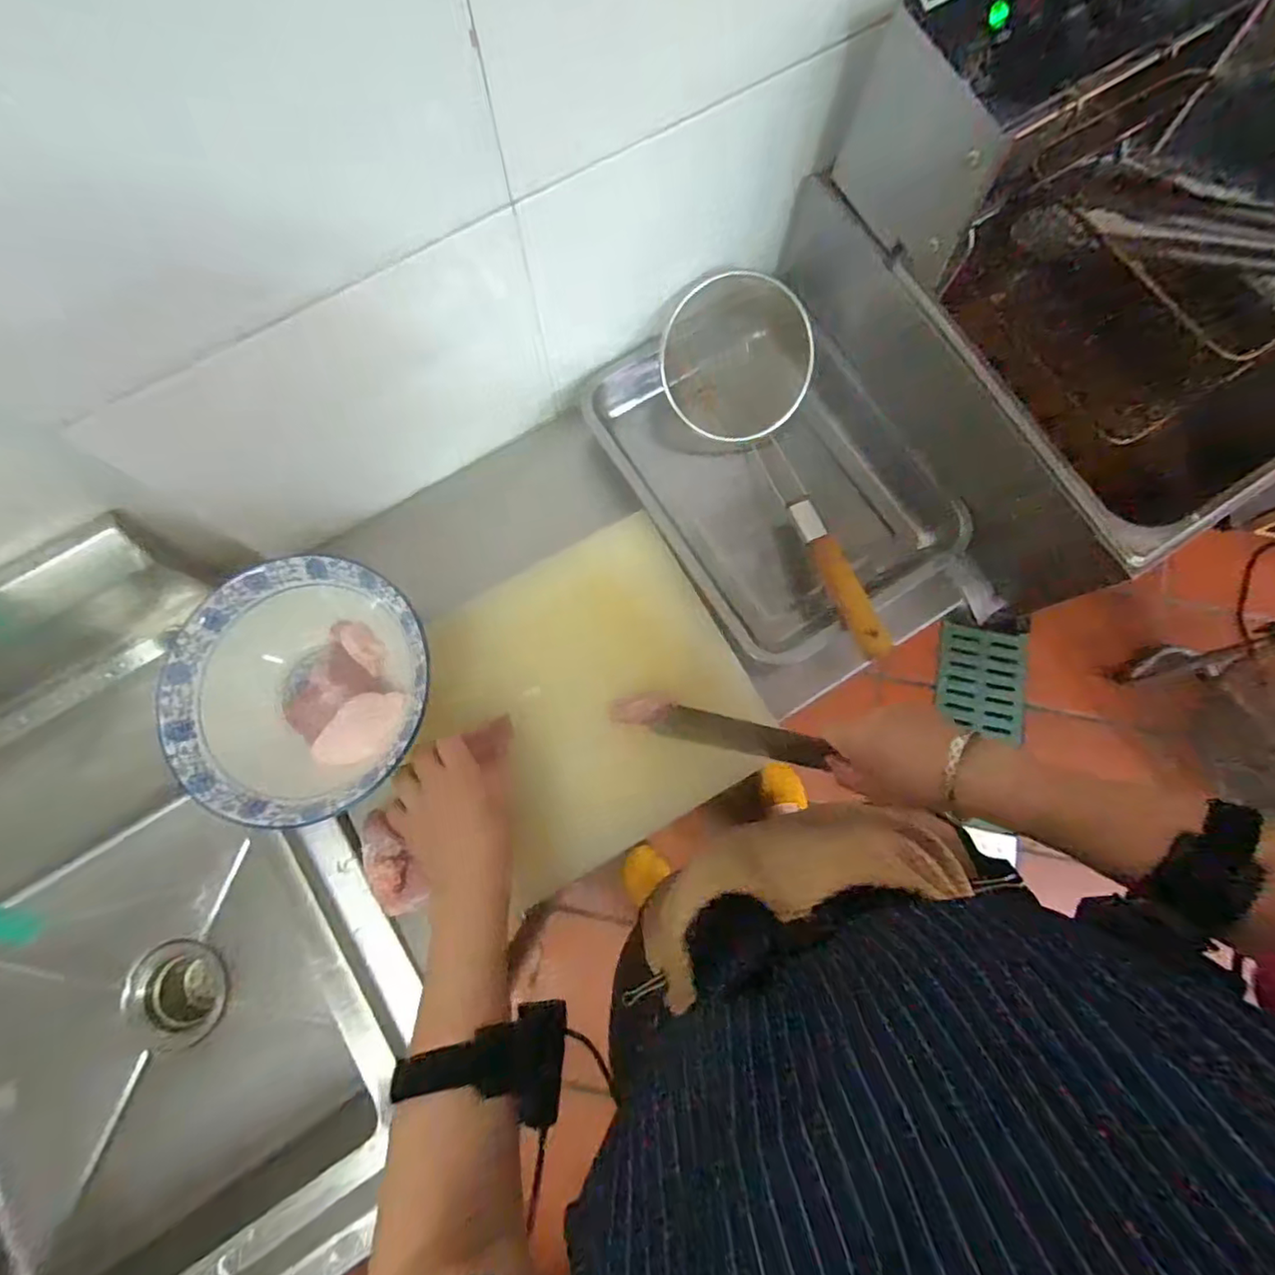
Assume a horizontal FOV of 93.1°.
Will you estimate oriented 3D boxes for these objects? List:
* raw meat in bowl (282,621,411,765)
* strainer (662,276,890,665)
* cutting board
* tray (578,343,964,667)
[{"bbox_3d":[-0.249,0.052,0.519,0.111,0.028,0.100,44,80,9],"label":"raw meat in bowl"},{"bbox_3d":[0.147,-0.179,0.592,0.139,0.091,0.411,-22,78,-5],"label":"strainer"},{"bbox_3d":[-0.040,0.056,0.556,0.268,0.024,0.258,-30,90,-9],"label":"cutting board"},{"bbox_3d":[0.136,-0.166,0.621,0.262,0.065,0.337,-32,79,-7],"label":"tray"}]

